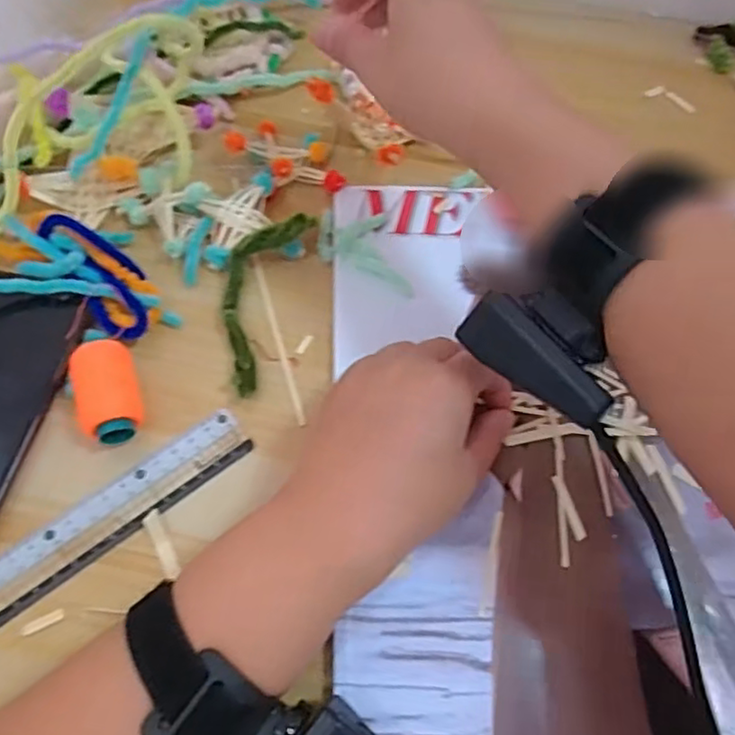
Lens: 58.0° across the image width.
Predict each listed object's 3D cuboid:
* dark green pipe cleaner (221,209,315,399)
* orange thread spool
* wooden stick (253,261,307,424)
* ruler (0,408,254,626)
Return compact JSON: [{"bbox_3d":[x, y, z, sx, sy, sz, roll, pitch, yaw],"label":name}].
[{"bbox_3d":[-0.066,-0.041,0.373,0.041,0.029,0.106,18,64,5],"label":"dark green pipe cleaner"},{"bbox_3d":[-0.133,0.014,0.343,0.030,0.027,0.051,-16,66,-11],"label":"orange thread spool"},{"bbox_3d":[-0.051,-0.018,0.378,0.004,0.004,0.111,-15,65,-9],"label":"wooden stick"},{"bbox_3d":[-0.129,0.074,0.327,0.155,0.005,0.028,-35,71,-18],"label":"ruler"}]

